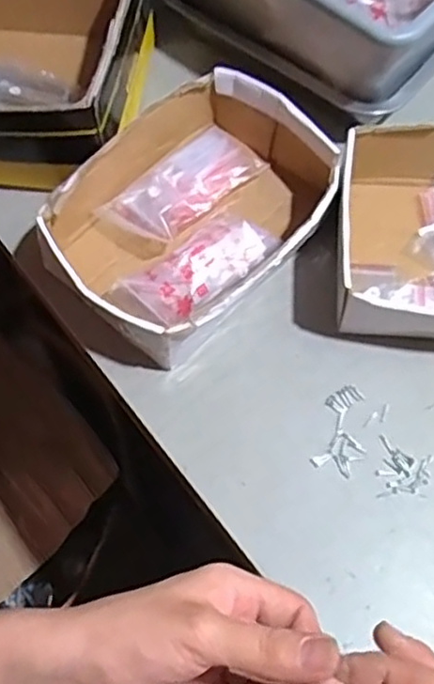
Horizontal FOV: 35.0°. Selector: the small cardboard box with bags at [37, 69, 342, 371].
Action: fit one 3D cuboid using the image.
[{"bbox_3d":[-0.015,-0.108,0.574,0.172,0.064,0.241,40,72,19],"label":"small cardboard box with bags"}]

